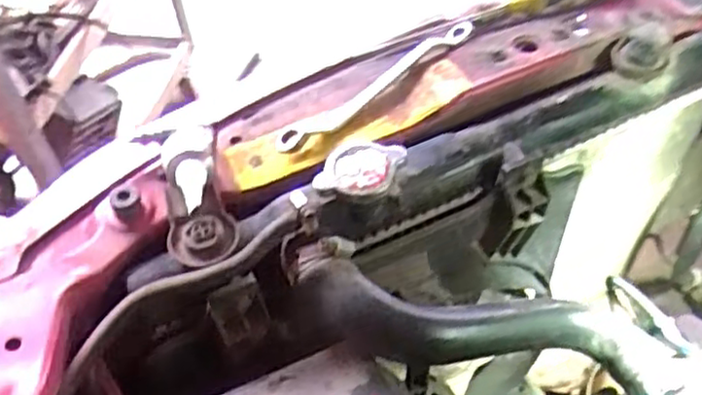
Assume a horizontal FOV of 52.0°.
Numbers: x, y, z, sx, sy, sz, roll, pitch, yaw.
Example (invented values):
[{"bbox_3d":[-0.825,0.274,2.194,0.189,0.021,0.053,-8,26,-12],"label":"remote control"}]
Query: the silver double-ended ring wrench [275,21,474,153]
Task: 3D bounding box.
[{"bbox_3d":[0.024,-0.084,0.546,0.191,0.019,0.027,-32,51,-23],"label":"silver double-ended ring wrench"}]

